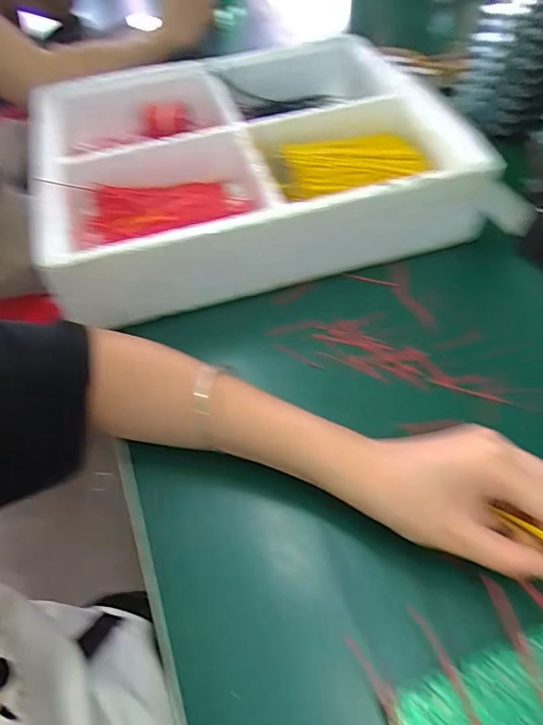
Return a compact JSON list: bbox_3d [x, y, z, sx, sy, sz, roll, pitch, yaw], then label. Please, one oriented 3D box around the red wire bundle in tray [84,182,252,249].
[{"bbox_3d":[-0.103,-0.152,0.473,0.154,0.023,0.057,-9,53,-4],"label":"red wire bundle in tray"}]

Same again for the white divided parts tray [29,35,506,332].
[{"bbox_3d":[-0.032,-0.209,0.494,0.358,0.078,0.324,-14,53,-8],"label":"white divided parts tray"}]

